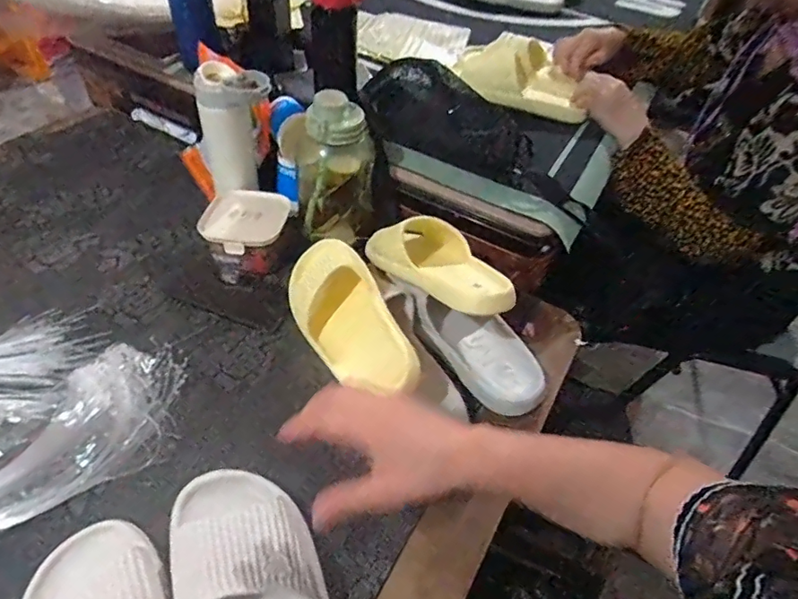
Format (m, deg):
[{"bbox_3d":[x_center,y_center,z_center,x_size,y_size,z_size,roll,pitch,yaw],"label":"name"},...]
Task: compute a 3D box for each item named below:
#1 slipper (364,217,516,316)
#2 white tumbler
[{"bbox_3d":[0.048,-0.046,0.631,0.095,0.061,0.218,-27,43,-27],"label":"slipper"},{"bbox_3d":[-0.217,-0.221,0.708,0.090,0.159,0.072,-11,50,-16],"label":"white tumbler"}]

